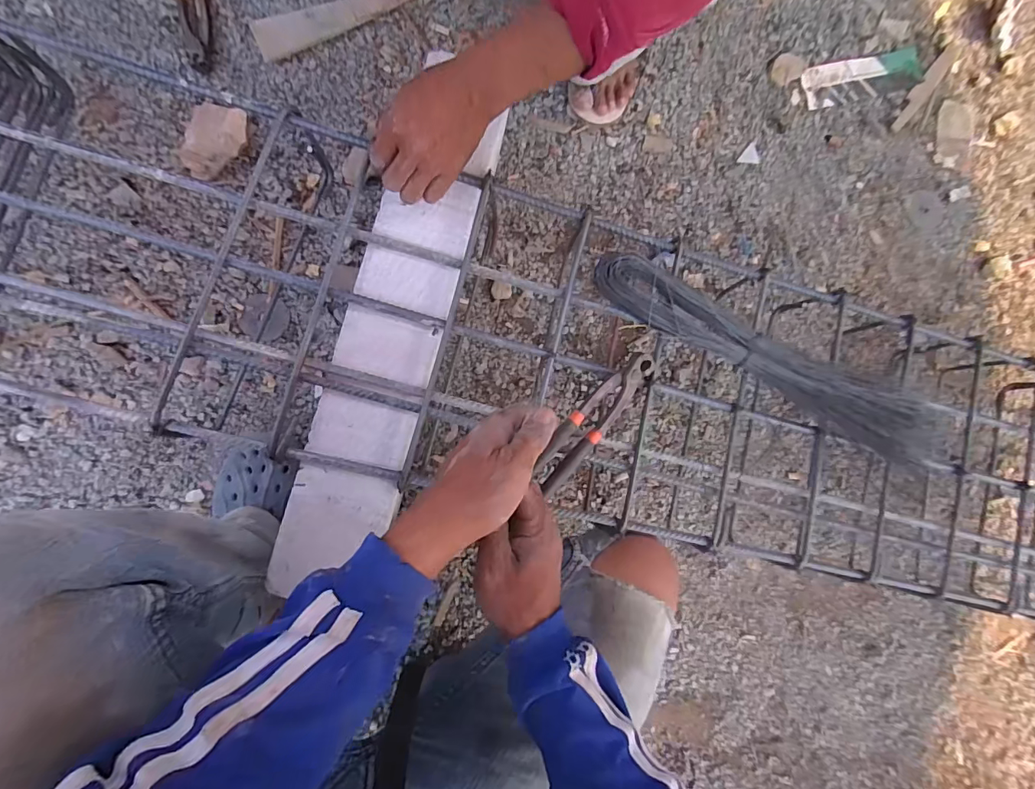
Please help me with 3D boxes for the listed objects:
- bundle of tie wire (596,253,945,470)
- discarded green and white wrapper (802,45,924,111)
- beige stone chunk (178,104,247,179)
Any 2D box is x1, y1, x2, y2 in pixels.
[{"bbox_3d":[0.291,-0.037,0.518,0.458,0.045,0.069,25,81,-8],"label":"bundle of tie wire"},{"bbox_3d":[0.647,-0.593,0.863,0.252,0.006,0.075,-17,90,-9],"label":"discarded green and white wrapper"},{"bbox_3d":[-0.420,-0.347,0.641,0.071,0.024,0.099,12,86,-8],"label":"beige stone chunk"}]

